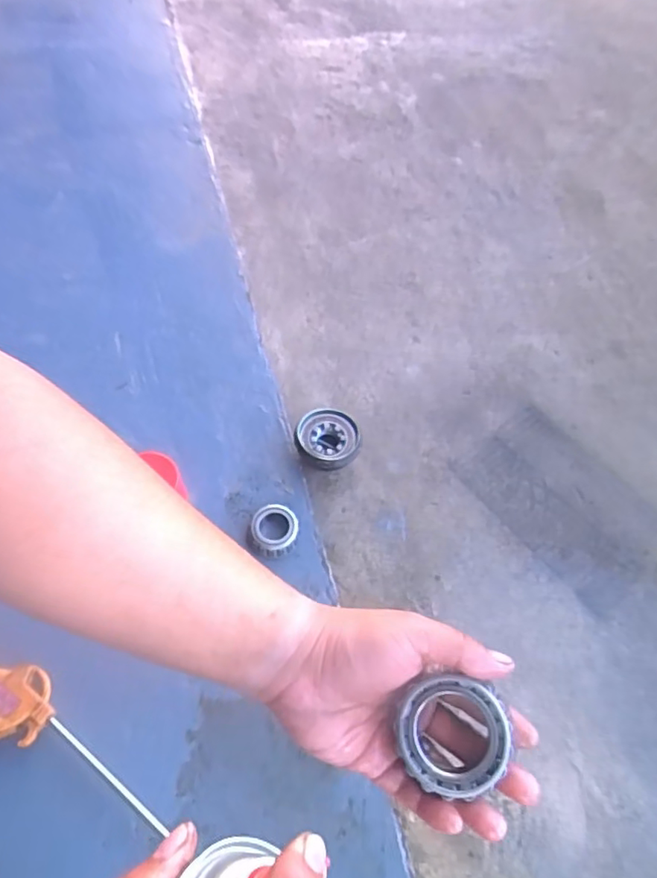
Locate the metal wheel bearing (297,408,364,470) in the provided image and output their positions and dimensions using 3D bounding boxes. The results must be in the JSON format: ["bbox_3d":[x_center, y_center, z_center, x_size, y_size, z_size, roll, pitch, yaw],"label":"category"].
[{"bbox_3d":[0.000,0.006,0.609,0.071,0.037,0.070,2,58,-3],"label":"metal wheel bearing"}]

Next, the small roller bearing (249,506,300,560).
[{"bbox_3d":[-0.056,0.094,0.559,0.049,0.023,0.049,2,58,-3],"label":"small roller bearing"}]

